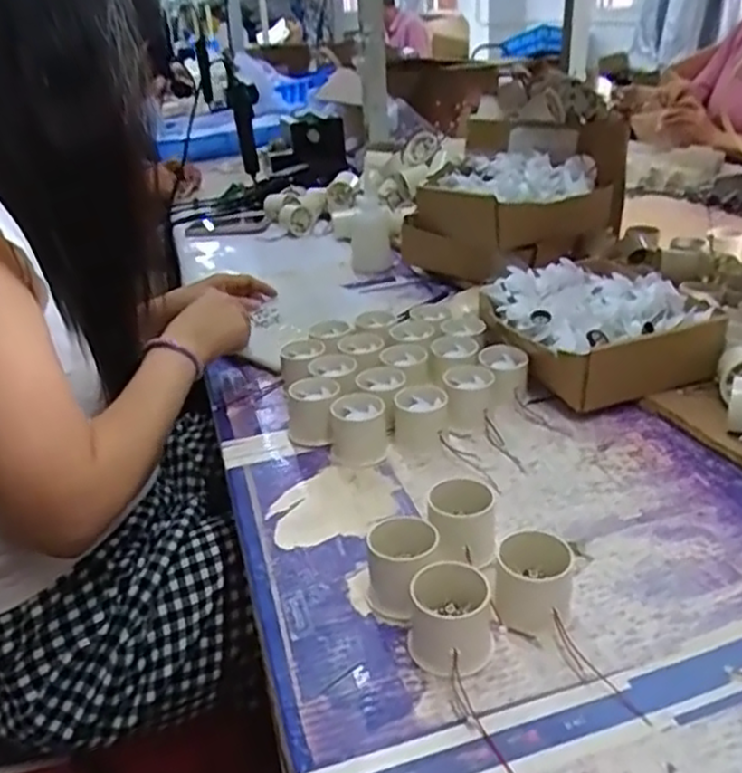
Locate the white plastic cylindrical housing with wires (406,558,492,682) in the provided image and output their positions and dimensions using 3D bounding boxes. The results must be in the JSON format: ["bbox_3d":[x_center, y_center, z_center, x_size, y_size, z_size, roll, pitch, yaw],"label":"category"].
[{"bbox_3d":[0.052,0.153,0.476,0.054,0.049,0.054,-4,29,1],"label":"white plastic cylindrical housing with wires"}]

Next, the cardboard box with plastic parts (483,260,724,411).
[{"bbox_3d":[0.237,-0.060,0.800,0.205,0.094,0.209,-14,30,-17],"label":"cardboard box with plastic parts"}]

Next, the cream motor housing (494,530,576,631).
[{"bbox_3d":[0.113,0.135,0.500,0.051,0.052,0.056,-3,29,2],"label":"cream motor housing"}]

